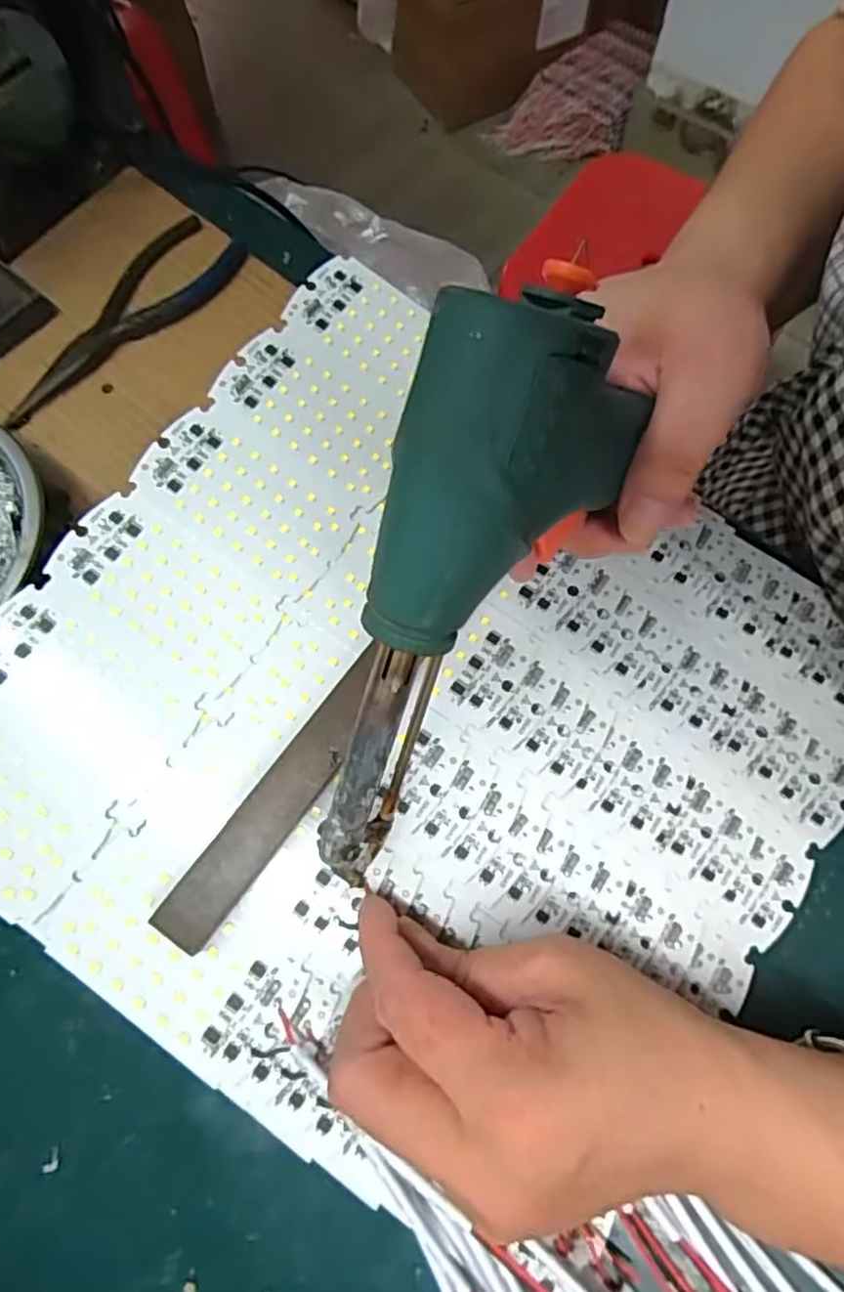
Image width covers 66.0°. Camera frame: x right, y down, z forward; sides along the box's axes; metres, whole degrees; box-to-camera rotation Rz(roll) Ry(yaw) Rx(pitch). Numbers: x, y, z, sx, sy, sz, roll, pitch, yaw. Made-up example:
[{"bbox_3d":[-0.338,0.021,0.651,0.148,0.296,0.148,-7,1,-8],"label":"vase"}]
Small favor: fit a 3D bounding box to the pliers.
[{"bbox_3d":[-0.157,-0.173,0.347,0.050,0.010,0.153,30,73,11],"label":"pliers"}]

